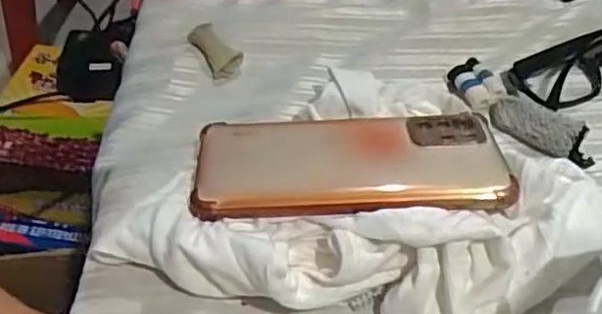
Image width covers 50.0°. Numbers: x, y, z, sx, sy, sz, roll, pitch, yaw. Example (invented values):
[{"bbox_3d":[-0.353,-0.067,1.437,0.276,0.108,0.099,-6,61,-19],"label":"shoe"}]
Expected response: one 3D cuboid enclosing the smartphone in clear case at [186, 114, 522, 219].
[{"bbox_3d":[0.024,0.002,0.339,0.157,0.010,0.076,-6,37,-2],"label":"smartphone in clear case"}]

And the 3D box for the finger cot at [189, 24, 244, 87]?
[{"bbox_3d":[-0.057,-0.071,0.435,0.020,0.011,0.045,-31,76,-24],"label":"finger cot"}]

